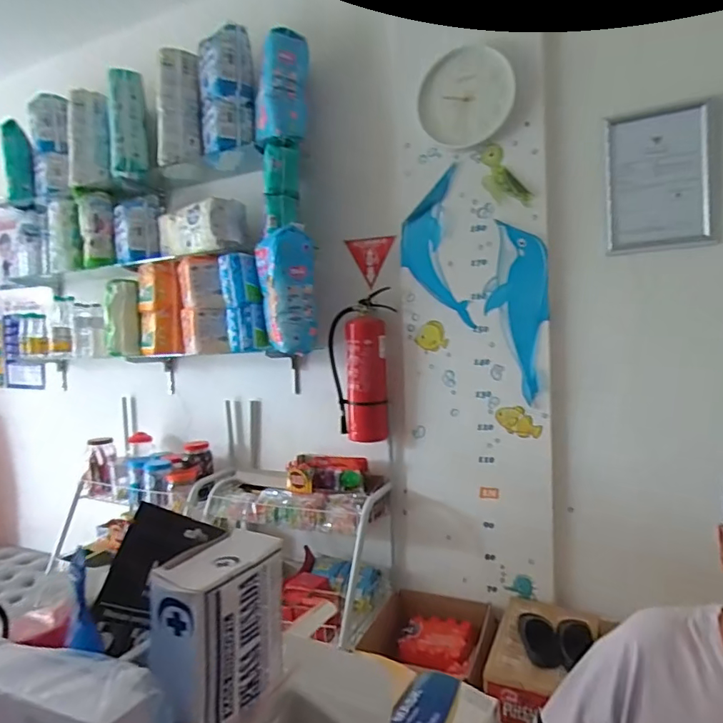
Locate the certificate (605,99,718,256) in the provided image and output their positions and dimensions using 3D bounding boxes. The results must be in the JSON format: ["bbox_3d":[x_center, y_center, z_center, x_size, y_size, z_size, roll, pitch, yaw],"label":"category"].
[{"bbox_3d":[0.803,-0.495,1.356,0.251,0.389,0.018,-1,-6,24],"label":"certificate"}]

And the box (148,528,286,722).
[{"bbox_3d":[-0.072,0.143,0.254,0.036,0.089,0.067,-1,2,28],"label":"box"}]

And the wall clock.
[{"bbox_3d":[0.325,-0.823,1.553,0.284,0.309,0.055,-1,2,24],"label":"wall clock"}]

